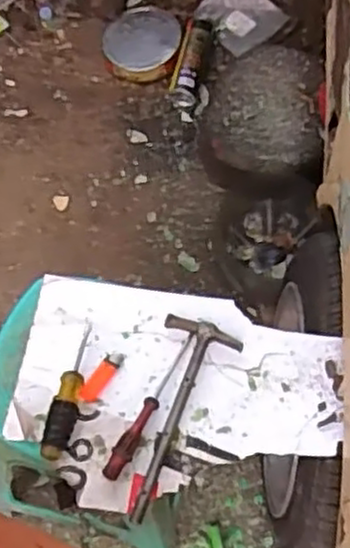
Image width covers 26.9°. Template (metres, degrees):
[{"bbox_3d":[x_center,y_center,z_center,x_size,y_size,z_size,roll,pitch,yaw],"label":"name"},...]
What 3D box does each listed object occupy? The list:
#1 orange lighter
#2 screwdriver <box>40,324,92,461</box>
[{"bbox_3d":[-0.091,0.130,0.923,0.025,0.010,0.074,32,70,14],"label":"orange lighter"},{"bbox_3d":[-0.127,0.142,0.895,0.033,0.035,0.168,10,63,6],"label":"screwdriver"}]

